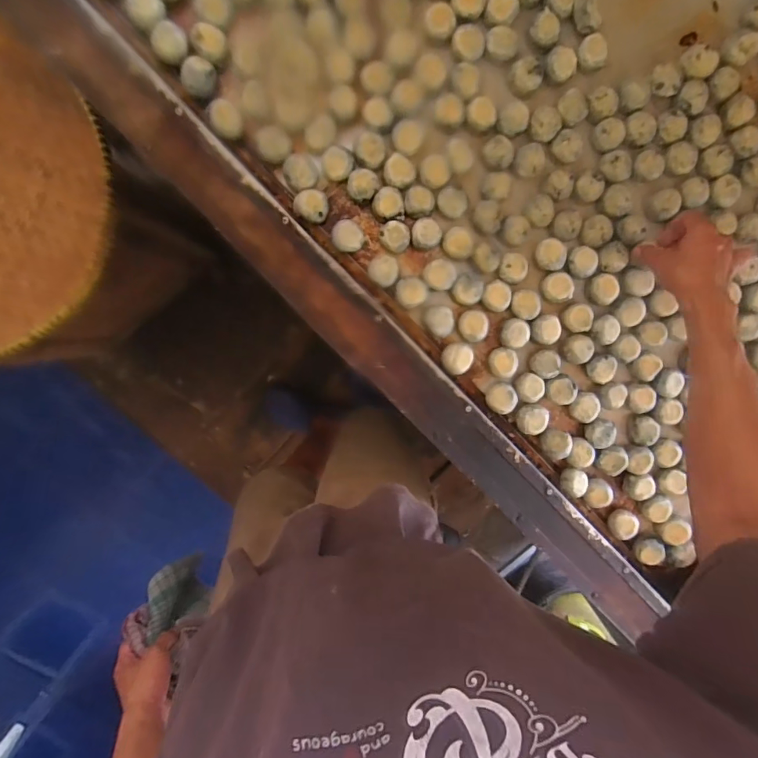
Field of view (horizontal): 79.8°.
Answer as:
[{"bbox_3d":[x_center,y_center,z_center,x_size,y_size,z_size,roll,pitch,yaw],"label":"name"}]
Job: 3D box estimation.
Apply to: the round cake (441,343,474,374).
[{"bbox_3d":[0.102,-0.026,0.584,0.042,0.018,0.038,-3,99,-4],"label":"round cake"}]

